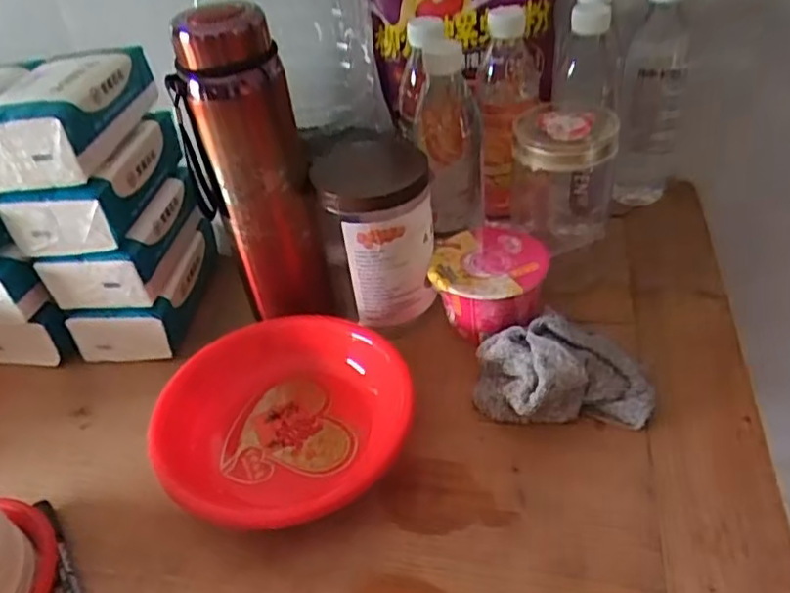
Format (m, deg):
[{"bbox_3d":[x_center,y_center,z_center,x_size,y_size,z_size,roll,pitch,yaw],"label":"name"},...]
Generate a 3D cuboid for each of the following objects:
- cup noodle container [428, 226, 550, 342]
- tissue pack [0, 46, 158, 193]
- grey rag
[{"bbox_3d":[0.083,-0.011,0.581,0.093,0.062,0.094,5,42,14],"label":"cup noodle container"},{"bbox_3d":[-0.271,-0.152,0.541,0.091,0.054,0.149,0,39,10],"label":"tissue pack"},{"bbox_3d":[0.128,0.057,0.511,0.126,0.051,0.078,-4,41,5],"label":"grey rag"}]

